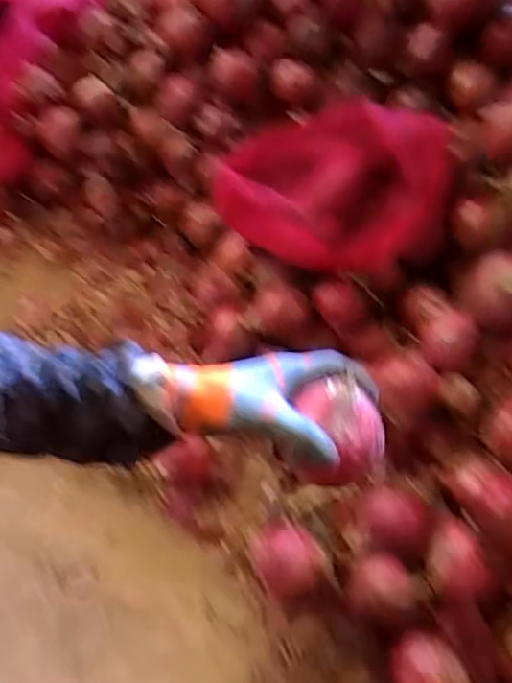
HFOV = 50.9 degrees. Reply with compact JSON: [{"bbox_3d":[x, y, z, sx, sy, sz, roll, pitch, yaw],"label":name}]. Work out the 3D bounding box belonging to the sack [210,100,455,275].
[{"bbox_3d":[0.091,-0.201,0.737,0.302,0.098,0.219,2,59,2],"label":"sack"}]

